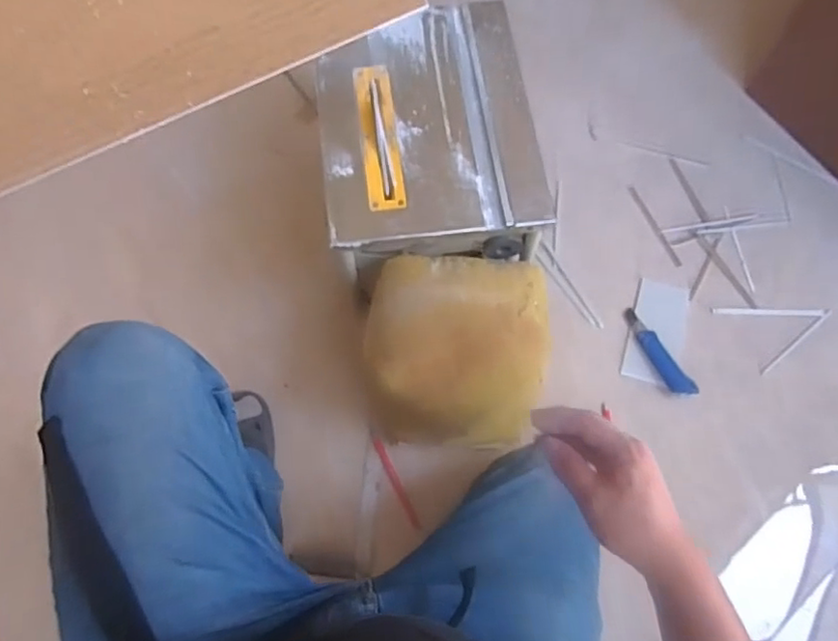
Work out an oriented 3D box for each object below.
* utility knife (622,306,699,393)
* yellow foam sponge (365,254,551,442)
[{"bbox_3d":[0.394,0.052,1.032,0.035,0.017,0.169,-29,72,-12],"label":"utility knife"},{"bbox_3d":[0.049,0.033,0.834,0.238,0.081,0.246,3,69,0],"label":"yellow foam sponge"}]

